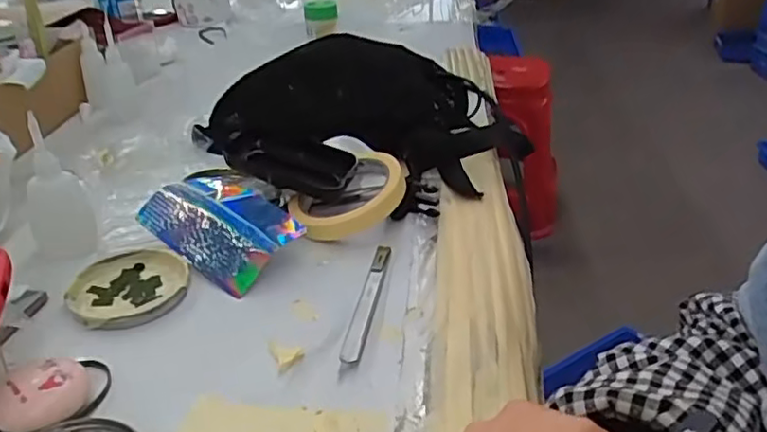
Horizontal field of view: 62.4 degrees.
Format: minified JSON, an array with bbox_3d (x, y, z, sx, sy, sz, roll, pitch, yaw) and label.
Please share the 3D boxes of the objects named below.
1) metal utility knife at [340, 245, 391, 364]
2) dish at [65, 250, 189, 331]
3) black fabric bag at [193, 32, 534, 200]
[{"bbox_3d":[-0.010,0.056,0.433,0.012,0.005,0.128,4,30,9],"label":"metal utility knife"},{"bbox_3d":[-0.179,0.051,0.446,0.077,0.009,0.079,0,30,0],"label":"dish"},{"bbox_3d":[-0.033,-0.105,0.630,0.277,0.081,0.223,-13,32,-20],"label":"black fabric bag"}]

